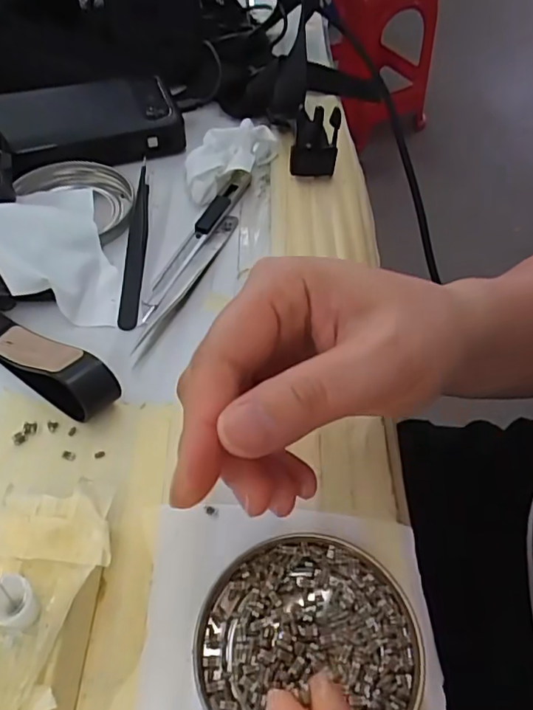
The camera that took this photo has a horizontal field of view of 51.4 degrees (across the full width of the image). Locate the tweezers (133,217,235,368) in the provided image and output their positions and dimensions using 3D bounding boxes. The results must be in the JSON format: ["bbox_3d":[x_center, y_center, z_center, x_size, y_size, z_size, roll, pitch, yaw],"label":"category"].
[{"bbox_3d":[-0.043,-0.043,0.314,0.010,0.007,0.120,18,54,11],"label":"tweezers"}]

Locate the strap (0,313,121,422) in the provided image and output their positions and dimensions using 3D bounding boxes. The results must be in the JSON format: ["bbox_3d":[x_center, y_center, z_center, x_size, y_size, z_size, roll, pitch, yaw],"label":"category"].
[{"bbox_3d":[-0.115,-0.003,0.267,0.106,0.028,0.022,31,58,19],"label":"strap"}]

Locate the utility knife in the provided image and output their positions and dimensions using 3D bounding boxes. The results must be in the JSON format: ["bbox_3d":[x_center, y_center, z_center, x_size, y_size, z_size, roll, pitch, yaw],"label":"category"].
[{"bbox_3d":[-0.042,-0.072,0.333,0.013,0.008,0.133,19,55,12],"label":"utility knife"}]

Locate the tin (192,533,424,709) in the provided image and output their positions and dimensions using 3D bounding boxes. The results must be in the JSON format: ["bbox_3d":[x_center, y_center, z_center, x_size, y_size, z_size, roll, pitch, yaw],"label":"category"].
[{"bbox_3d":[0.014,0.102,0.204,0.079,0.009,0.068,-8,54,-8],"label":"tin"}]

